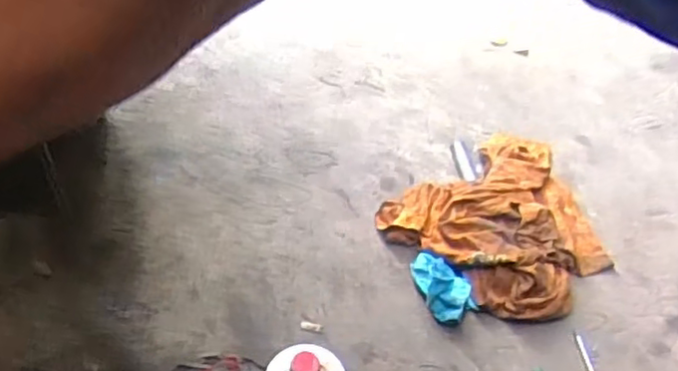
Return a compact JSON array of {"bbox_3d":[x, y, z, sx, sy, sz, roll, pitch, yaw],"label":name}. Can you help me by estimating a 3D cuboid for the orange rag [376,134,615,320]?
[{"bbox_3d":[0.280,0.039,1.074,0.345,0.057,0.306,-28,54,-26],"label":"orange rag"}]

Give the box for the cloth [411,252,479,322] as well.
[{"bbox_3d":[0.151,0.147,0.988,0.071,0.045,0.113,-26,53,-25],"label":"cloth"}]

